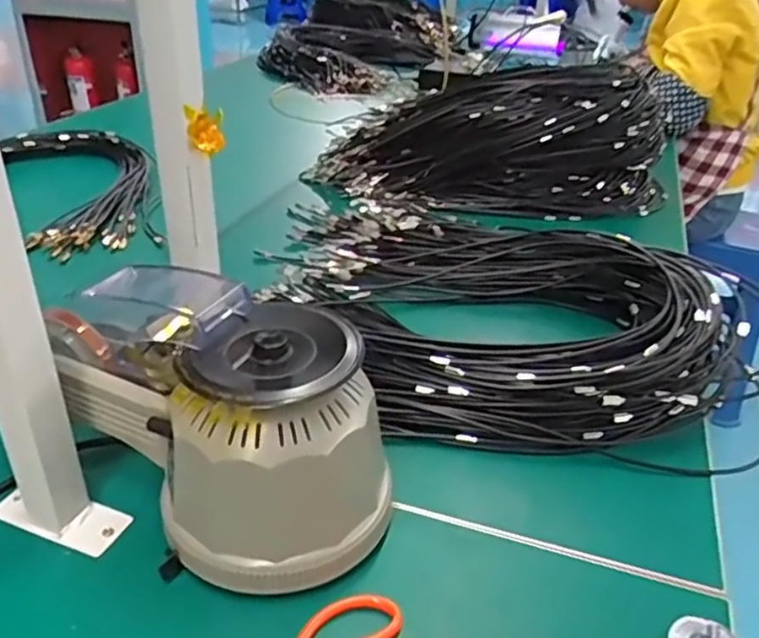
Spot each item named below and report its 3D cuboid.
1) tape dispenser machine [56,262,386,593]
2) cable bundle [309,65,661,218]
[{"bbox_3d":[-0.115,0.067,0.480,0.246,0.146,0.135,27,39,35],"label":"tape dispenser machine"},{"bbox_3d":[0.168,-0.287,1.051,0.556,0.174,0.177,8,32,9],"label":"cable bundle"}]

